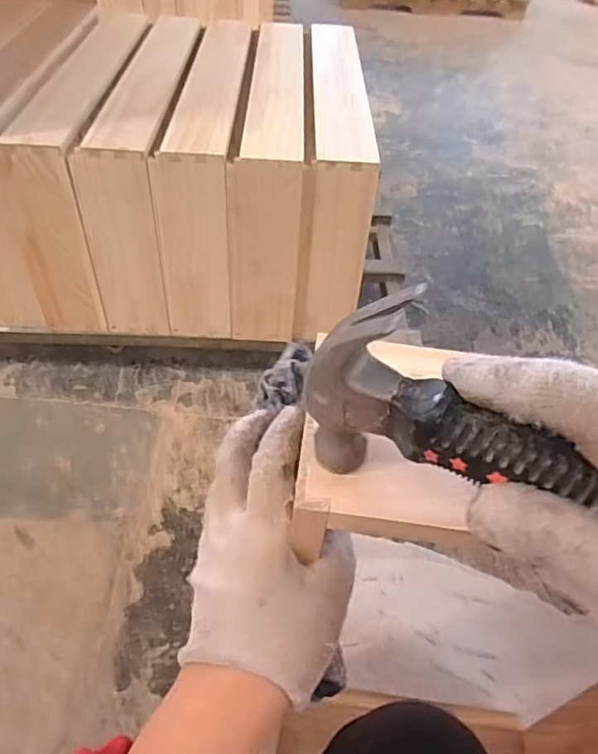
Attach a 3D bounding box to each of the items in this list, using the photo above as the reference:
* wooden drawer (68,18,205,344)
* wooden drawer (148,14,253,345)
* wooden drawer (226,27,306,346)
[{"bbox_3d":[-0.290,-0.463,1.211,0.126,0.355,0.709,3,47,-2],"label":"wooden drawer"},{"bbox_3d":[-0.177,-0.465,1.250,0.128,0.377,0.700,3,47,-2],"label":"wooden drawer"},{"bbox_3d":[-0.068,-0.452,1.239,0.134,0.367,0.679,1,47,-3],"label":"wooden drawer"}]

